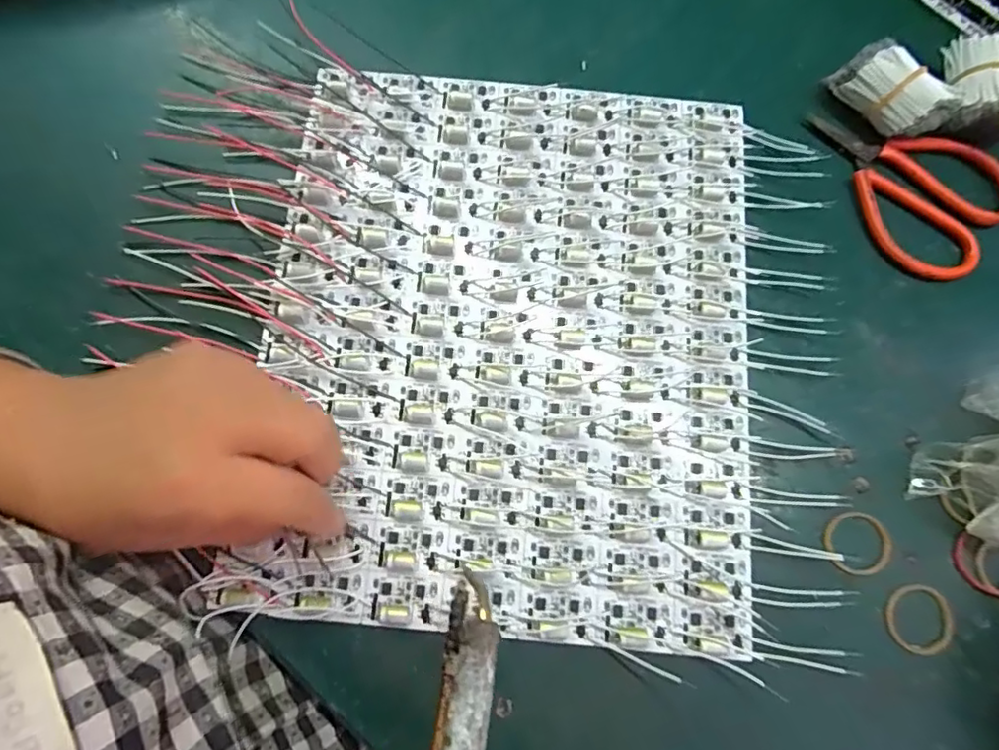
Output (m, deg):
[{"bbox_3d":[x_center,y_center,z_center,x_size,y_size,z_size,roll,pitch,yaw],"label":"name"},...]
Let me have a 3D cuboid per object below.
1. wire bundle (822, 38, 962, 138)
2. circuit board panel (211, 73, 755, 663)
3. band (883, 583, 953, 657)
[{"bbox_3d":[0.207,-0.149,0.301,0.025,0.031,0.056,-32,78,-8],"label":"wire bundle"},{"bbox_3d":[0.005,-0.022,0.283,0.237,0.009,0.280,5,76,1],"label":"circuit board panel"},{"bbox_3d":[0.188,0.109,0.252,0.029,0.004,0.031,0,76,0],"label":"band"}]

